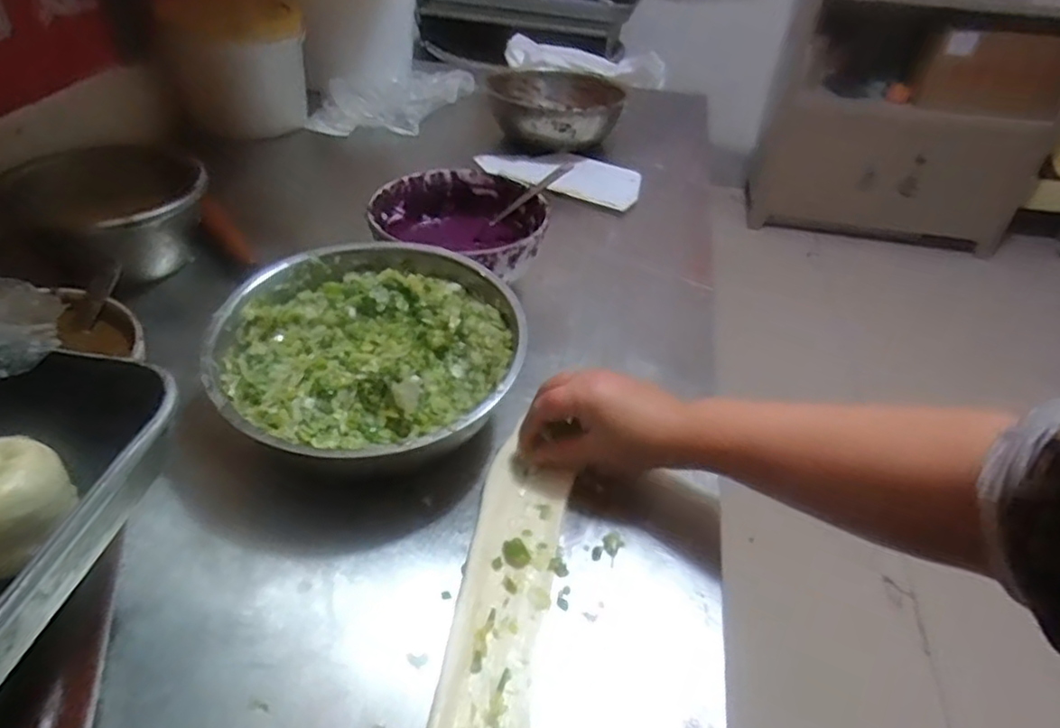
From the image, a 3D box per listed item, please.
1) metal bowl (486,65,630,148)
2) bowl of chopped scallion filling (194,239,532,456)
[{"bbox_3d":[0.040,-0.393,1.026,0.192,0.083,0.223,8,40,4],"label":"metal bowl"},{"bbox_3d":[-0.125,0.001,0.532,0.229,0.088,0.229,3,40,-2],"label":"bowl of chopped scallion filling"}]

